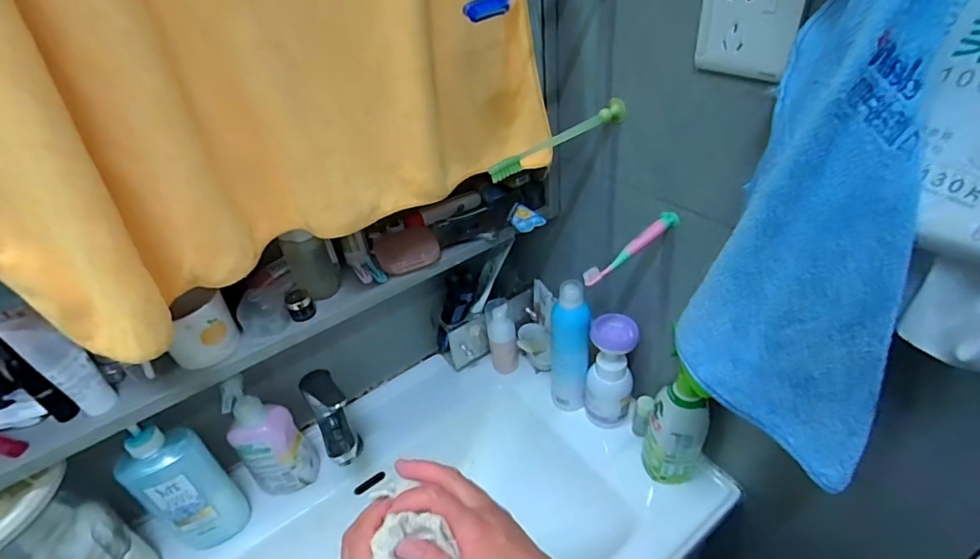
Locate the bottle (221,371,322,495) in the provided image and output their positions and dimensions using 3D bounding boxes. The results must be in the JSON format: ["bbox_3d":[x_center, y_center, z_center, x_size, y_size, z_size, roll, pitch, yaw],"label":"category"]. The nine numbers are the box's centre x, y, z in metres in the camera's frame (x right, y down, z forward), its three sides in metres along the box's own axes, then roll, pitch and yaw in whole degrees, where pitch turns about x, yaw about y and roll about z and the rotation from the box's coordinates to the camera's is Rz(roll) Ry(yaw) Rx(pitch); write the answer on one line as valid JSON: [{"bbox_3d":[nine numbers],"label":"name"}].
[{"bbox_3d":[-0.308,0.229,0.686,0.082,0.227,0.054,-35,46,-30],"label":"bottle"}]

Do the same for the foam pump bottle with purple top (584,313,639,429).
[{"bbox_3d":[0.177,0.141,0.720,0.069,0.196,0.062,6,40,16],"label":"foam pump bottle with purple top"}]

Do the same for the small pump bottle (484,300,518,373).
[{"bbox_3d":[0.023,0.099,0.843,0.052,0.132,0.047,-10,38,-4],"label":"small pump bottle"}]

